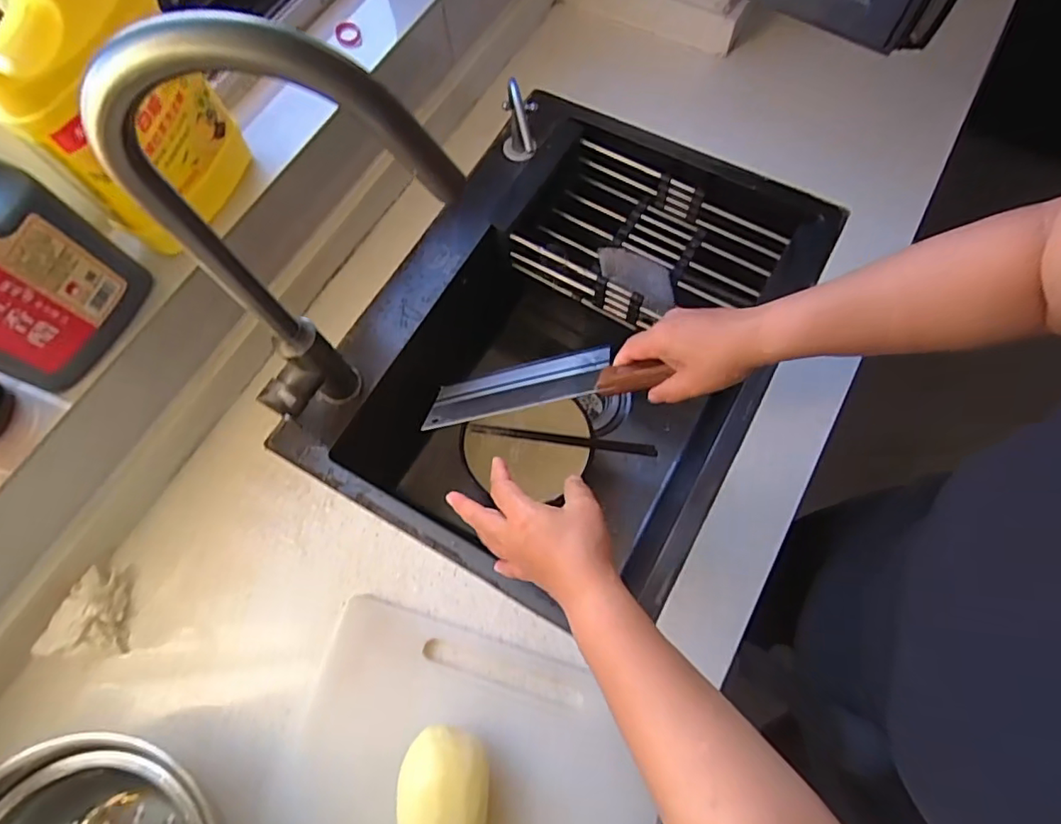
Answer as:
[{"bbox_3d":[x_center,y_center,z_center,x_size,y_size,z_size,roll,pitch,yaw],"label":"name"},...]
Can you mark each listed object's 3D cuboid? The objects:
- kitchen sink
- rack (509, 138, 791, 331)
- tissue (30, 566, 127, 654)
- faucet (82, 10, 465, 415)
[{"bbox_3d":[0.050,-0.068,0.770,0.453,0.244,0.590,28,74,11],"label":"kitchen sink"},{"bbox_3d":[0.148,-0.212,0.748,0.310,0.068,0.188,29,74,12],"label":"rack"},{"bbox_3d":[-0.423,0.191,0.547,0.062,0.031,0.077,0,71,2],"label":"tissue"},{"bbox_3d":[-0.155,-0.095,0.447,0.225,0.408,0.060,-19,71,-4],"label":"faucet"}]

